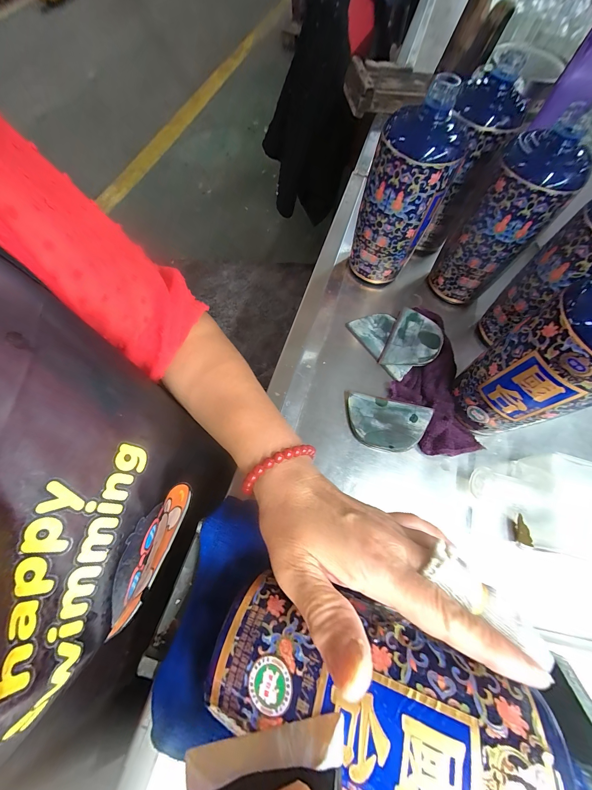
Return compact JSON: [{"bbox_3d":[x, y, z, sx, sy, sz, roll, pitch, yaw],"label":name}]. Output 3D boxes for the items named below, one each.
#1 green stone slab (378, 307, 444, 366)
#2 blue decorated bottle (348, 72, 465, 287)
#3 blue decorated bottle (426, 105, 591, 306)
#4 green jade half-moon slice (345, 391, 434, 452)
[{"bbox_3d":[0.143,-0.066,0.345,0.059,0.004,0.078,21,75,23],"label":"green stone slab"},{"bbox_3d":[0.120,-0.222,0.337,0.080,0.187,0.085,17,67,6],"label":"blue decorated bottle"},{"bbox_3d":[0.225,-0.190,0.323,0.085,0.168,0.069,40,72,15],"label":"blue decorated bottle"},{"bbox_3d":[0.096,0.032,0.311,0.088,0.016,0.055,14,67,5],"label":"green jade half-moon slice"}]

